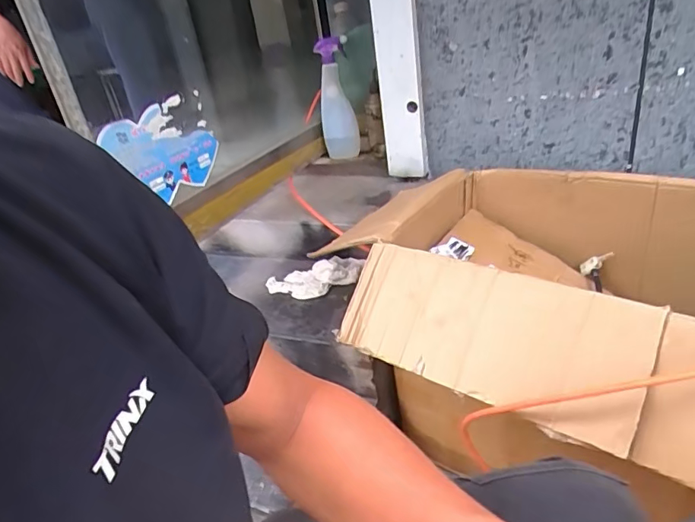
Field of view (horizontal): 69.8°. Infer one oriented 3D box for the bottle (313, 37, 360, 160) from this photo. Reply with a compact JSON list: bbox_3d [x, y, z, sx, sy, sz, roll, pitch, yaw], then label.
[{"bbox_3d":[-0.030,-0.430,1.331,0.094,0.293,0.075,-10,29,-1],"label":"bottle"}]

